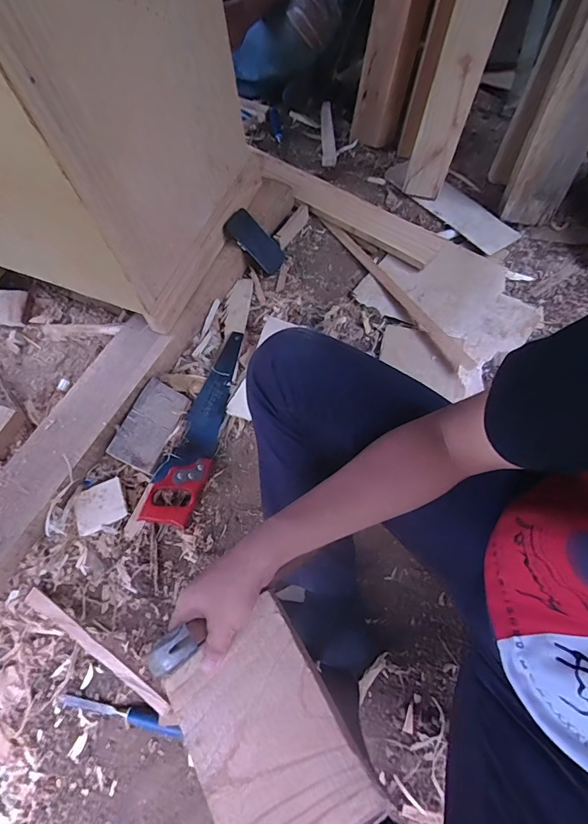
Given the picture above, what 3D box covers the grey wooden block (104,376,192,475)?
[{"bbox_3d":[-0.274,0.026,0.809,0.096,0.033,0.162,23,67,10],"label":"grey wooden block"}]

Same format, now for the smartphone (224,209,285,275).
[{"bbox_3d":[-0.085,-0.390,0.960,0.147,0.007,0.075,39,70,-20],"label":"smartphone"}]

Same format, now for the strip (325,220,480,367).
[{"bbox_3d":[0.217,-0.279,0.930,0.029,0.011,0.503,-30,69,-14],"label":"strip"}]

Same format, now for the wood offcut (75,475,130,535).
[{"bbox_3d":[-0.353,0.171,0.767,0.086,0.012,0.079,-20,66,-9],"label":"wood offcut"}]

